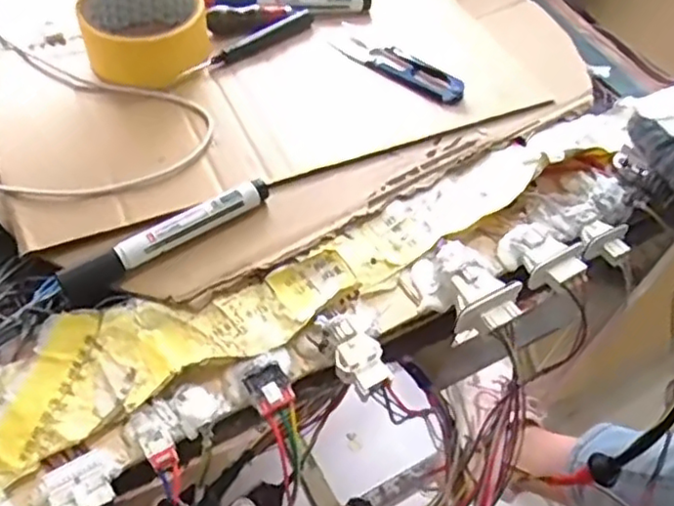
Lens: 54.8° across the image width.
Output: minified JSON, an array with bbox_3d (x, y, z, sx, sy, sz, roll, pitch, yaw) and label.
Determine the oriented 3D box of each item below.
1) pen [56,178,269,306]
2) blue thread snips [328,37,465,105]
[{"bbox_3d":[-0.098,-0.010,0.383,0.131,0.018,0.016,-30,61,-24],"label":"pen"},{"bbox_3d":[0.050,-0.144,0.500,0.109,0.012,0.031,36,58,20],"label":"blue thread snips"}]

